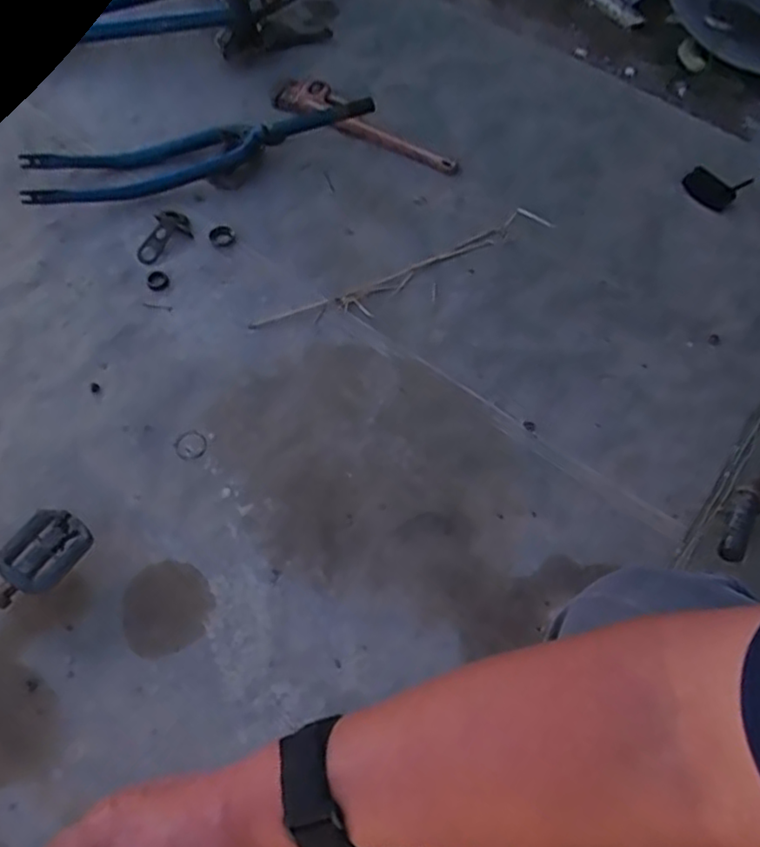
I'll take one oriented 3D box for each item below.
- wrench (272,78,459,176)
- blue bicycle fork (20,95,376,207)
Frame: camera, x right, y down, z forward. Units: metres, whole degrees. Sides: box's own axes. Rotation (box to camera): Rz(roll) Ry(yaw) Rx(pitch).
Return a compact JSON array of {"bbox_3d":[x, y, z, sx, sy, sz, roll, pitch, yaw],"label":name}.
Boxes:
[{"bbox_3d":[-0.031,-0.570,1.238,0.397,0.036,0.093,30,64,14],"label":"wrench"},{"bbox_3d":[-0.302,-0.480,1.145,0.591,0.047,0.125,-15,63,-10],"label":"blue bicycle fork"}]

